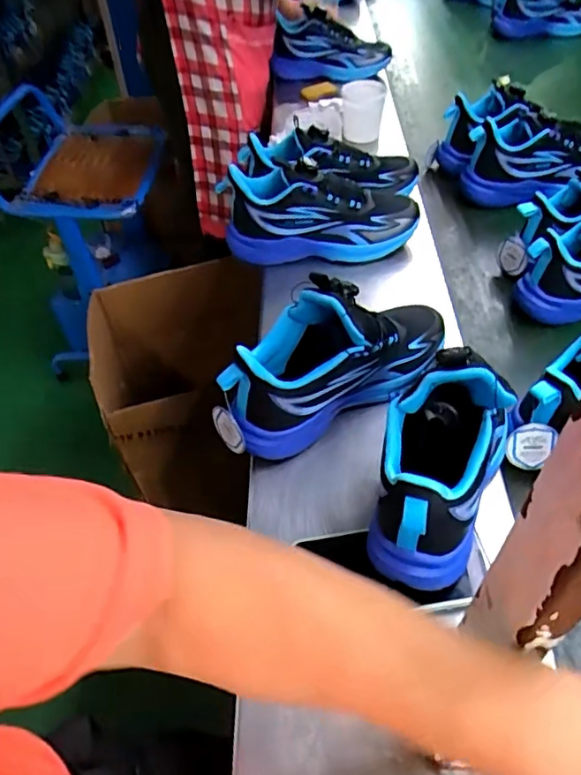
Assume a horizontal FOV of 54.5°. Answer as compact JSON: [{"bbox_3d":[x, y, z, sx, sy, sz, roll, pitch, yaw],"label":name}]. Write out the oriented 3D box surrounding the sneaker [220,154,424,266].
[{"bbox_3d":[0.043,-0.244,0.774,0.265,0.103,0.097,0,48,-2],"label":"sneaker"}]

